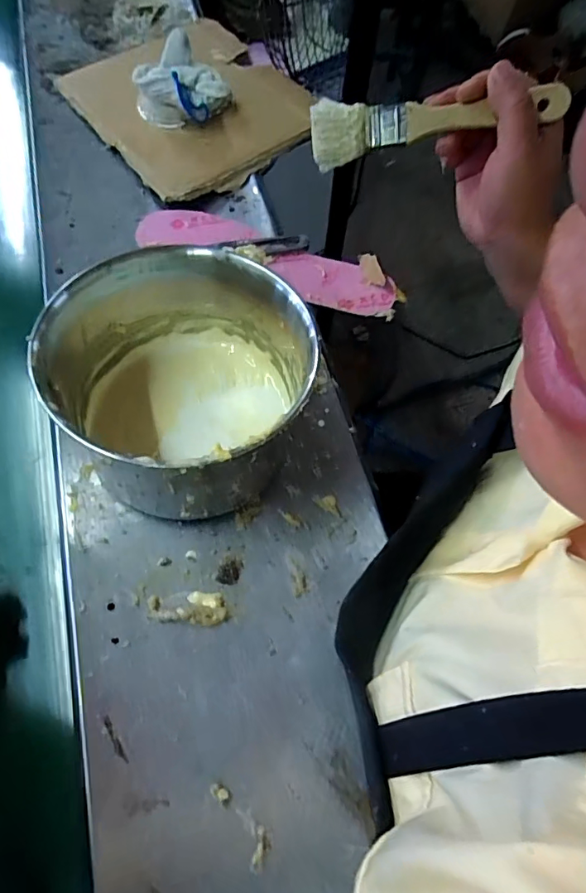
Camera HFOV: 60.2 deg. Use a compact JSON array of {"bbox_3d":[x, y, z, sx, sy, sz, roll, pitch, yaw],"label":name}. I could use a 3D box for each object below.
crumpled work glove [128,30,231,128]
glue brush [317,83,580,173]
[{"bbox_3d":[-0.116,-0.398,0.553,0.090,0.060,0.105,24,69,6],"label":"crumpled work glove"},{"bbox_3d":[0.092,-0.215,0.333,0.158,0.037,0.015,-6,27,5],"label":"glue brush"}]

